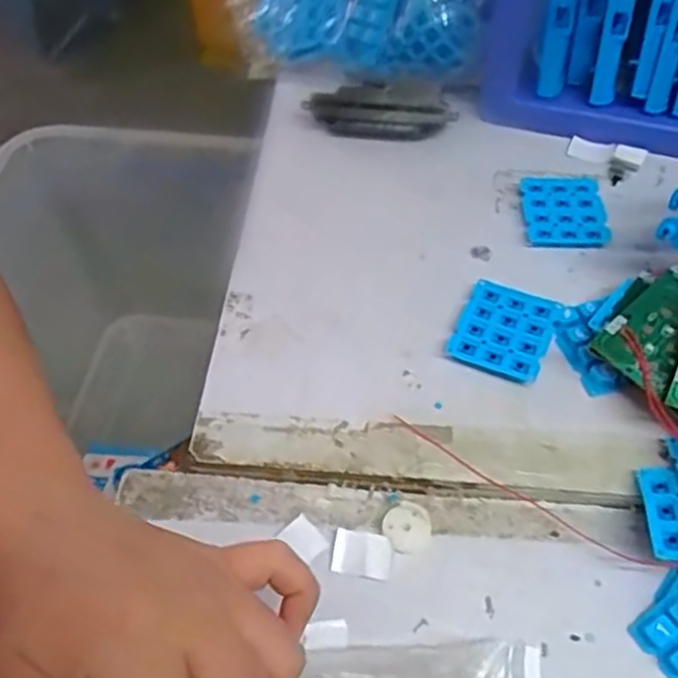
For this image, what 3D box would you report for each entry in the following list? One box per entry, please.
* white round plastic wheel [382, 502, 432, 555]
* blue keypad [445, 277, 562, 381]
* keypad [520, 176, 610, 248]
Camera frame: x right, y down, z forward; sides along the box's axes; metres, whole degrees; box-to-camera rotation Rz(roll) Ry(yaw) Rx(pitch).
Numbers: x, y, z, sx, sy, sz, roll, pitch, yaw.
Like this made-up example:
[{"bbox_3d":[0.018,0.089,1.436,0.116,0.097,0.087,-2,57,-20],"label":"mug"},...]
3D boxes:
[{"bbox_3d":[0.033,0.091,0.347,0.022,0.004,0.023,0,75,1],"label":"white round plastic wheel"},{"bbox_3d":[0.092,-0.005,0.401,0.050,0.009,0.058,21,58,17],"label":"blue keypad"},{"bbox_3d":[0.144,-0.084,0.458,0.048,0.009,0.059,2,54,4],"label":"keypad"}]

